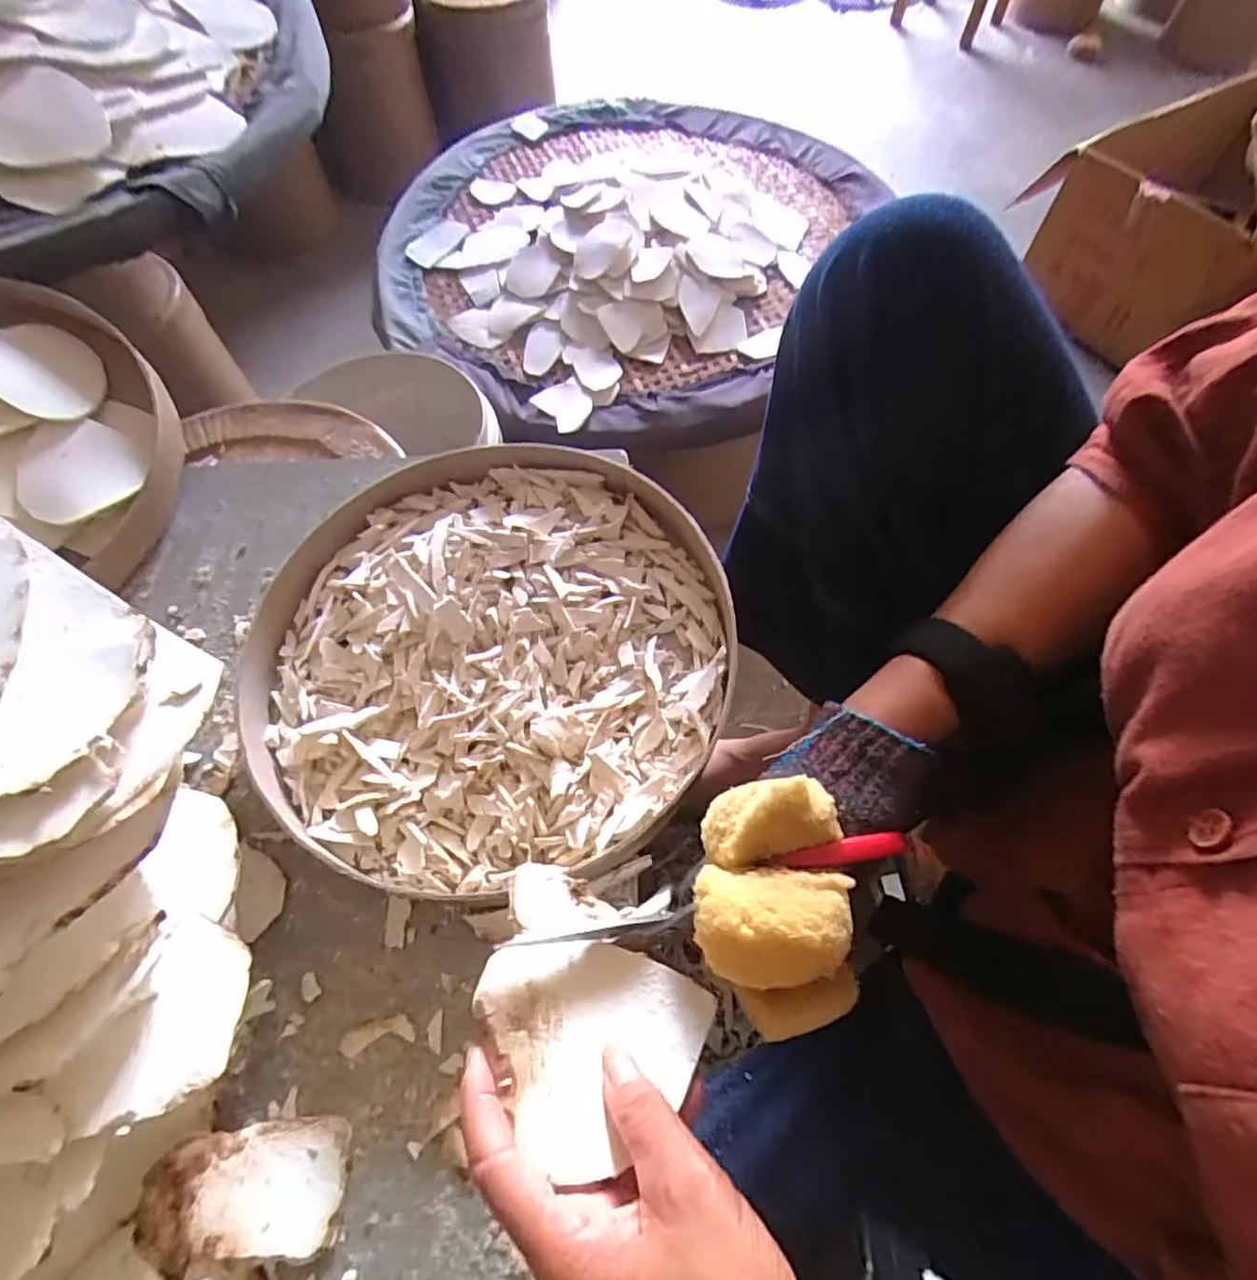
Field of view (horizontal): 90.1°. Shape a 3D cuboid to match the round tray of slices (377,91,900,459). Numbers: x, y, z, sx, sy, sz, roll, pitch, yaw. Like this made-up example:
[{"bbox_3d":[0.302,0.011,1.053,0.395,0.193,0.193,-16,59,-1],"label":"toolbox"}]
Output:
[{"bbox_3d":[-0.035,-0.578,0.914,0.623,0.114,0.599,0,63,0],"label":"round tray of slices"}]

